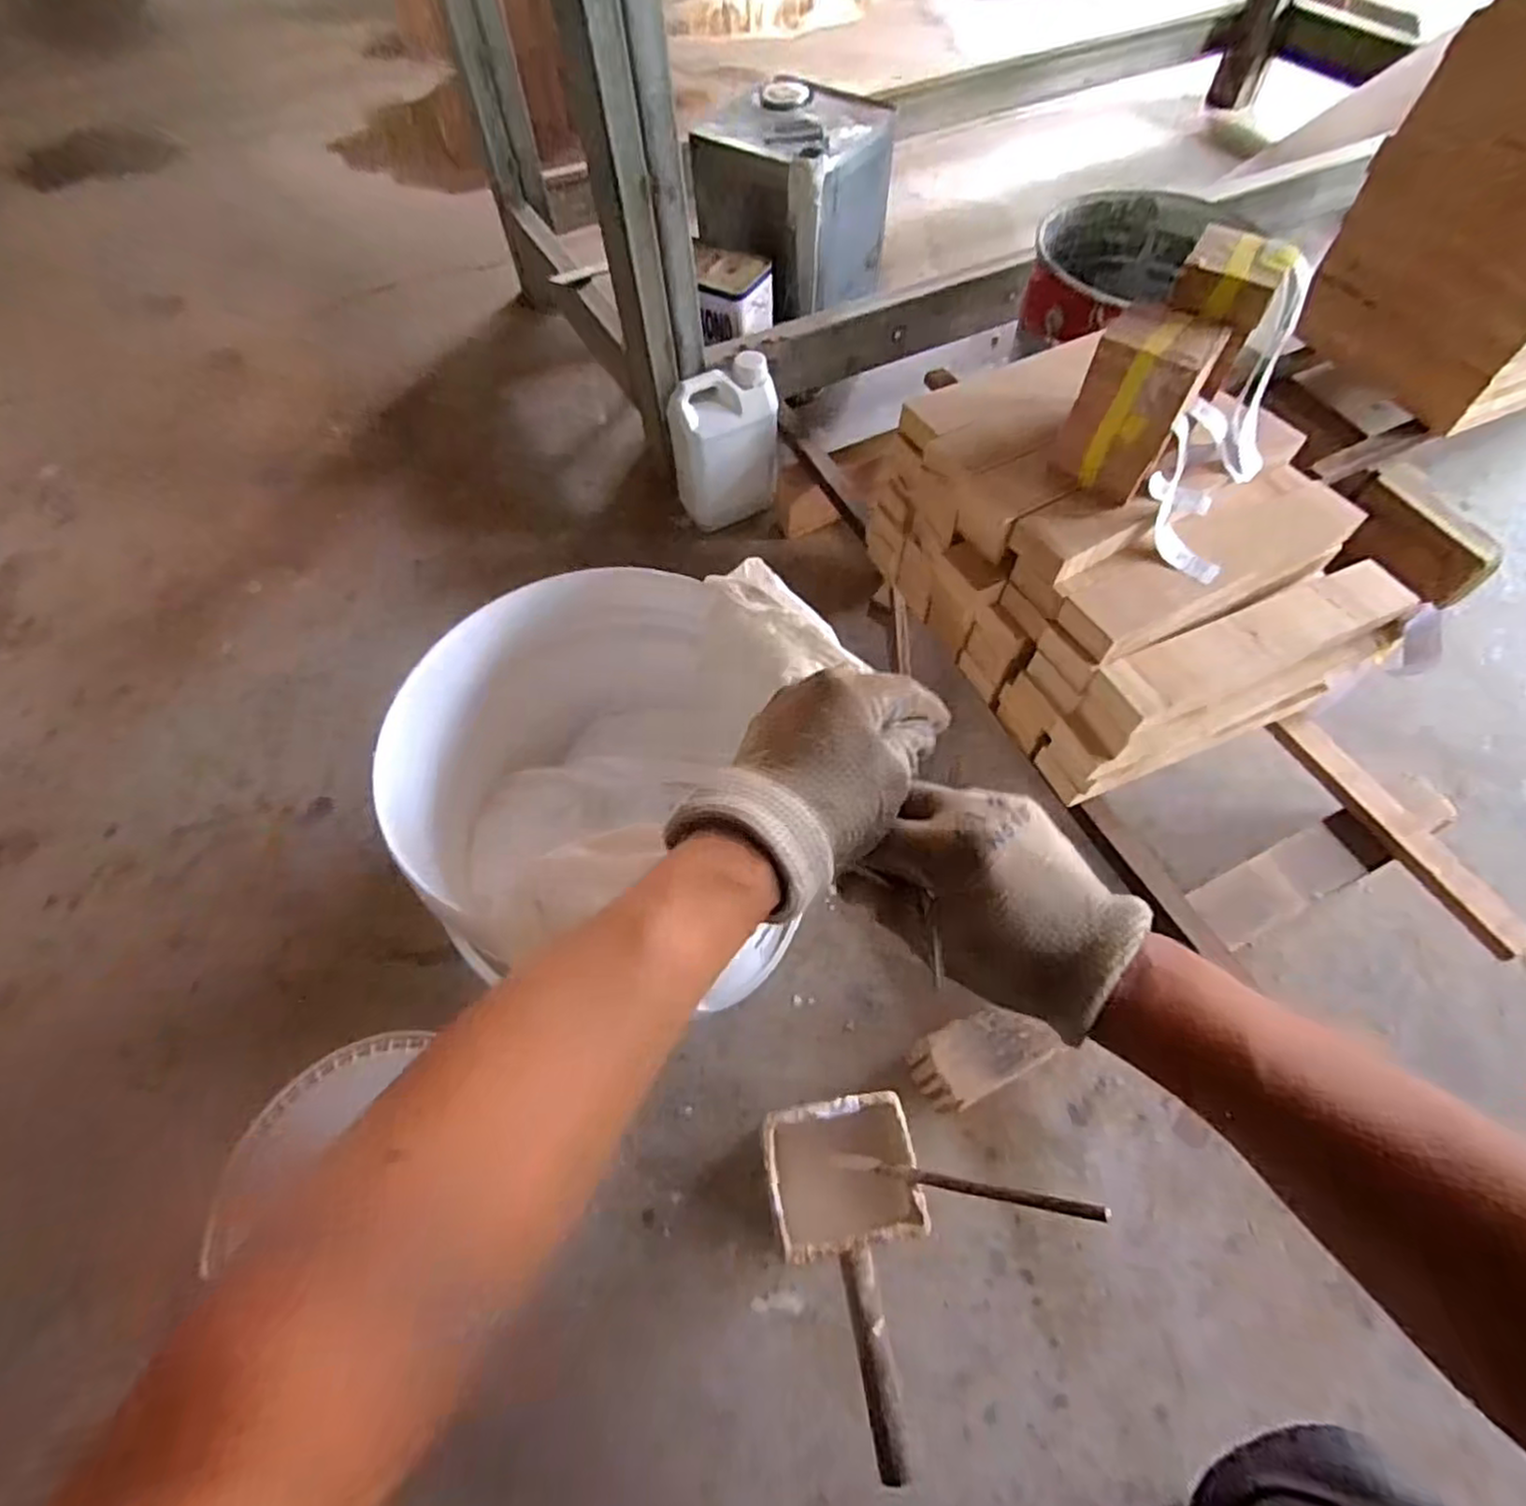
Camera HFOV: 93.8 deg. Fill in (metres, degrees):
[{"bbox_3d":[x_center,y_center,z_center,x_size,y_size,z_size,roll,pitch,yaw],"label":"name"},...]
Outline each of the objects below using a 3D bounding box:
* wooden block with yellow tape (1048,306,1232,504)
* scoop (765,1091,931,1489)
[{"bbox_3d":[0.317,-0.298,0.612,0.083,0.125,0.082,35,65,20],"label":"wooden block with yellow tape"},{"bbox_3d":[0.071,0.373,0.510,0.104,0.068,0.223,-10,59,-5],"label":"scoop"}]

